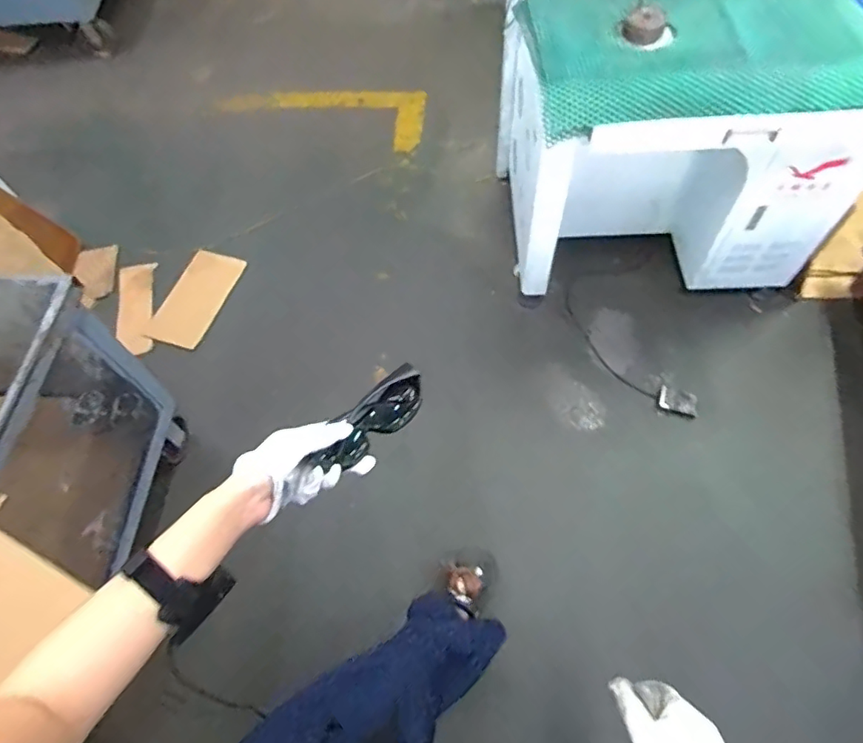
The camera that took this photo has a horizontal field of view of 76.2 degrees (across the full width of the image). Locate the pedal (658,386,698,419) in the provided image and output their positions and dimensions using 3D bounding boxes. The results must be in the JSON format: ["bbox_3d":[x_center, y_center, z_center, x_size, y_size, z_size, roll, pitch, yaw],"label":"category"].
[{"bbox_3d":[0.712,0.085,1.586,0.107,0.021,0.084,19,64,13],"label":"pedal"}]

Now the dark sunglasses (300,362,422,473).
[{"bbox_3d":[-0.059,0.052,0.574,0.046,0.028,0.145,36,61,18],"label":"dark sunglasses"}]

